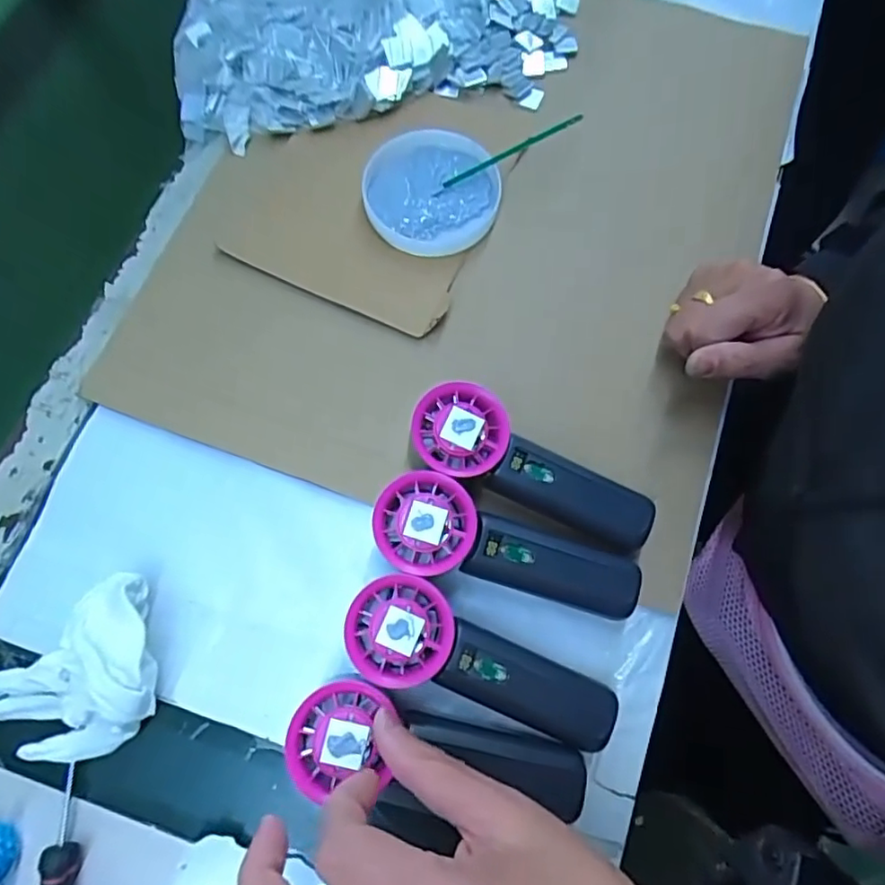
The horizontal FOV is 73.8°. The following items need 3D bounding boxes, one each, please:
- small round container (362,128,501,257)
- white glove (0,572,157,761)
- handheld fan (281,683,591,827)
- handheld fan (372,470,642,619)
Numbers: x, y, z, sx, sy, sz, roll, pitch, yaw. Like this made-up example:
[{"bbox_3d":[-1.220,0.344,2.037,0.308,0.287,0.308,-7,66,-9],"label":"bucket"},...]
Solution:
[{"bbox_3d":[-0.008,-0.187,0.437,0.097,0.015,0.096,0,71,0],"label":"small round container"},{"bbox_3d":[-0.196,0.132,0.324,0.100,0.043,0.076,-38,75,-12],"label":"white glove"},{"bbox_3d":[-0.002,0.163,0.307,0.150,0.026,0.052,14,71,-7],"label":"handheld fan"},{"bbox_3d":[0.039,0.060,0.347,0.153,0.058,0.058,10,72,4],"label":"handheld fan"}]

